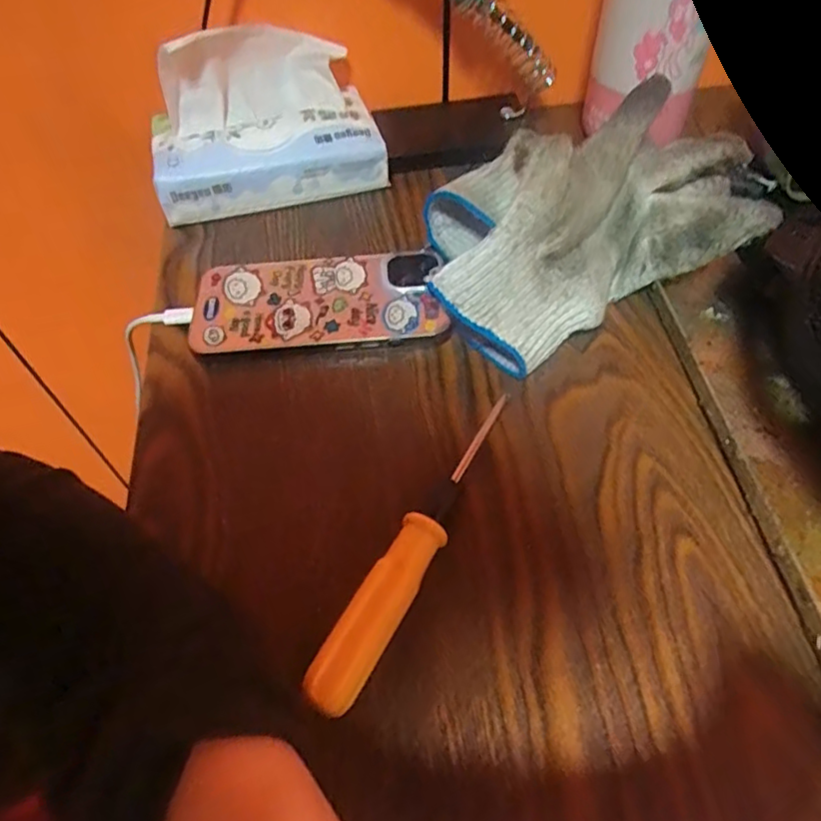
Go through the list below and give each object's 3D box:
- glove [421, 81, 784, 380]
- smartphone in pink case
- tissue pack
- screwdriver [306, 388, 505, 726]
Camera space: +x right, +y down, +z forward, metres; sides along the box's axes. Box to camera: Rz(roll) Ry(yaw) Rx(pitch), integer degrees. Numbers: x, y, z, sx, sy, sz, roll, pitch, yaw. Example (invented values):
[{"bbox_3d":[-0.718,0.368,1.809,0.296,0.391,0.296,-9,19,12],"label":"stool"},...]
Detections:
[{"bbox_3d":[0.093,-0.105,0.319,0.182,0.068,0.115,-21,55,-13],"label":"glove"},{"bbox_3d":[-0.052,-0.062,0.336,0.137,0.013,0.064,-6,53,-2],"label":"smartphone in pink case"},{"bbox_3d":[-0.101,-0.199,0.390,0.151,0.100,0.084,-18,54,-11],"label":"tissue pack"},{"bbox_3d":[0.005,0.052,0.248,0.019,0.024,0.148,23,57,19],"label":"screwdriver"}]

